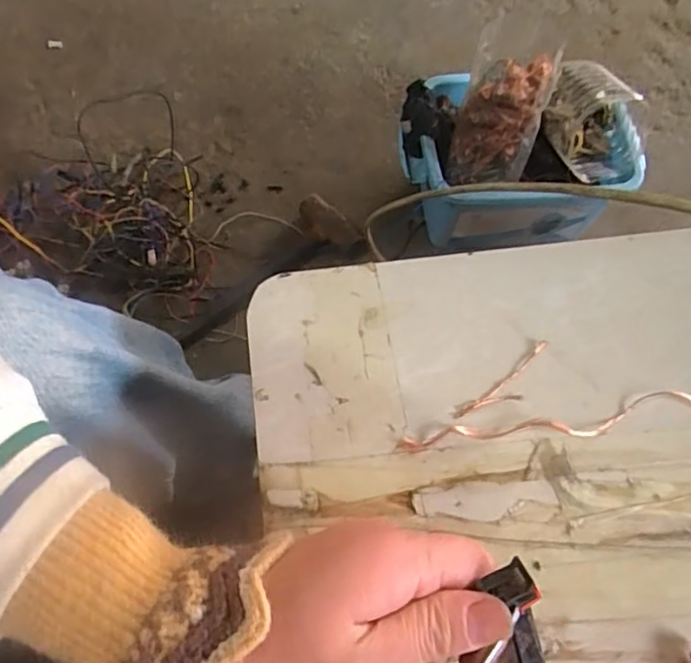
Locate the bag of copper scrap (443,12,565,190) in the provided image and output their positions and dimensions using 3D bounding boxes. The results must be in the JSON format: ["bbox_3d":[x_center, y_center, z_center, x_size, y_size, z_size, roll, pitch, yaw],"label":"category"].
[{"bbox_3d":[0.179,-0.249,0.715,0.094,0.124,0.113,18,67,8],"label":"bag of copper scrap"}]

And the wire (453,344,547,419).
[{"bbox_3d":[0.088,0.030,0.330,0.067,0.004,0.017,-36,71,-15],"label":"wire"}]

